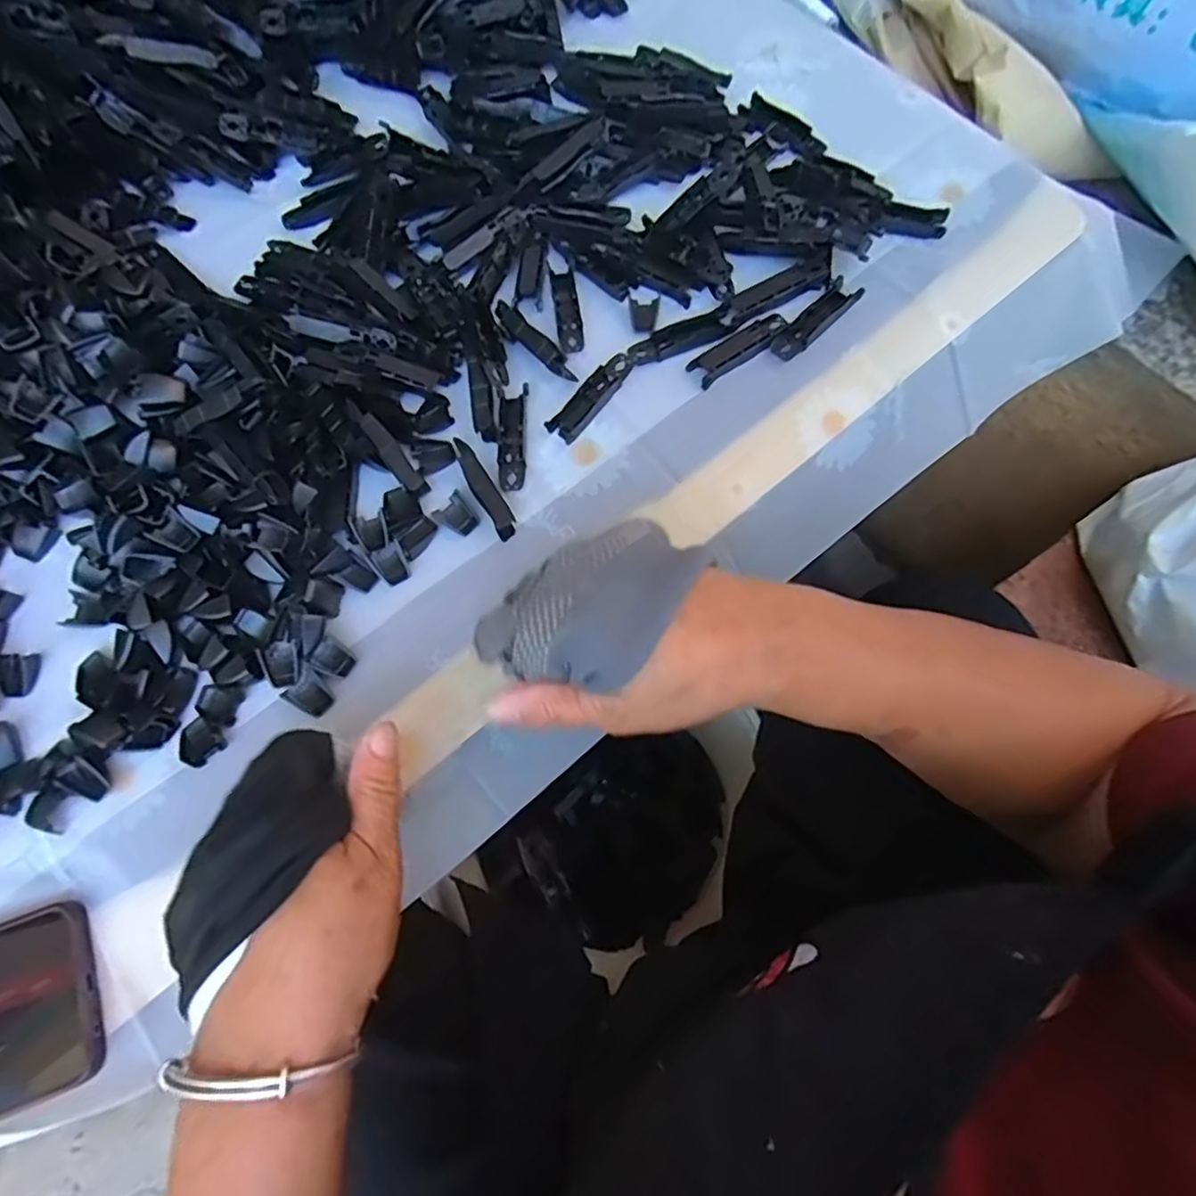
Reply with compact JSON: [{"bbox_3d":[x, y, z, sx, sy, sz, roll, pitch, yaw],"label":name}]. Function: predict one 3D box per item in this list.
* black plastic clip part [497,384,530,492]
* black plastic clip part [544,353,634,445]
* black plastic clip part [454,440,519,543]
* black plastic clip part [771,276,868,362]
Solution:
[{"bbox_3d":[-0.048,-0.091,0.379,0.015,0.004,0.061,-1,72,2],"label":"black plastic clip part"},{"bbox_3d":[-0.002,-0.117,0.389,0.018,0.004,0.064,39,78,13],"label":"black plastic clip part"},{"bbox_3d":[-0.063,-0.062,0.371,0.013,0.008,0.063,-31,74,-7],"label":"black plastic clip part"},{"bbox_3d":[0.128,-0.164,0.395,0.060,0.005,0.018,-41,76,-14],"label":"black plastic clip part"}]

